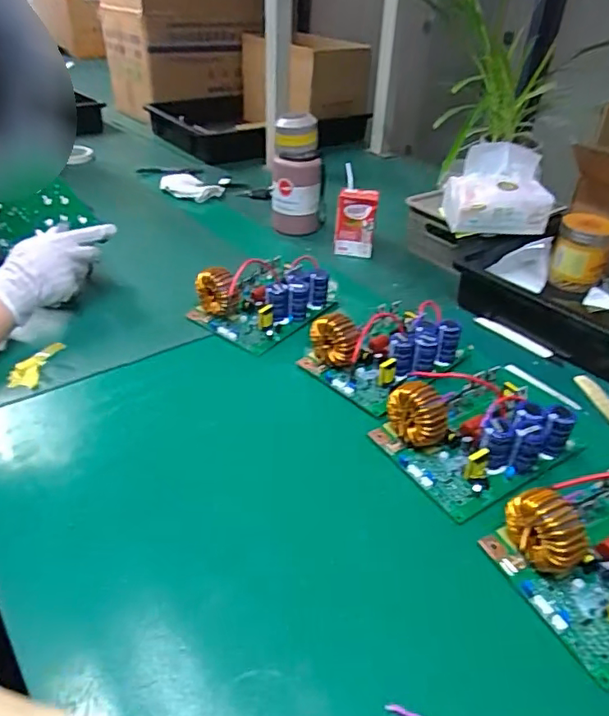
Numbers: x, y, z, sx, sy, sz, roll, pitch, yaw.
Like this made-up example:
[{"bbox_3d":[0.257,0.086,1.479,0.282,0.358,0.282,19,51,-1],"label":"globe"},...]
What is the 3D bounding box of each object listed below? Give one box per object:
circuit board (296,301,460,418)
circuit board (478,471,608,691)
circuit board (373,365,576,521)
[{"bbox_3d":[0.104,-0.021,0.700,0.191,0.066,0.141,-26,45,-34],"label":"circuit board"},{"bbox_3d":[0.270,0.158,0.465,0.186,0.076,0.133,-15,40,-23],"label":"circuit board"},{"bbox_3d":[0.184,0.069,0.584,0.188,0.077,0.141,-21,42,-29],"label":"circuit board"}]

